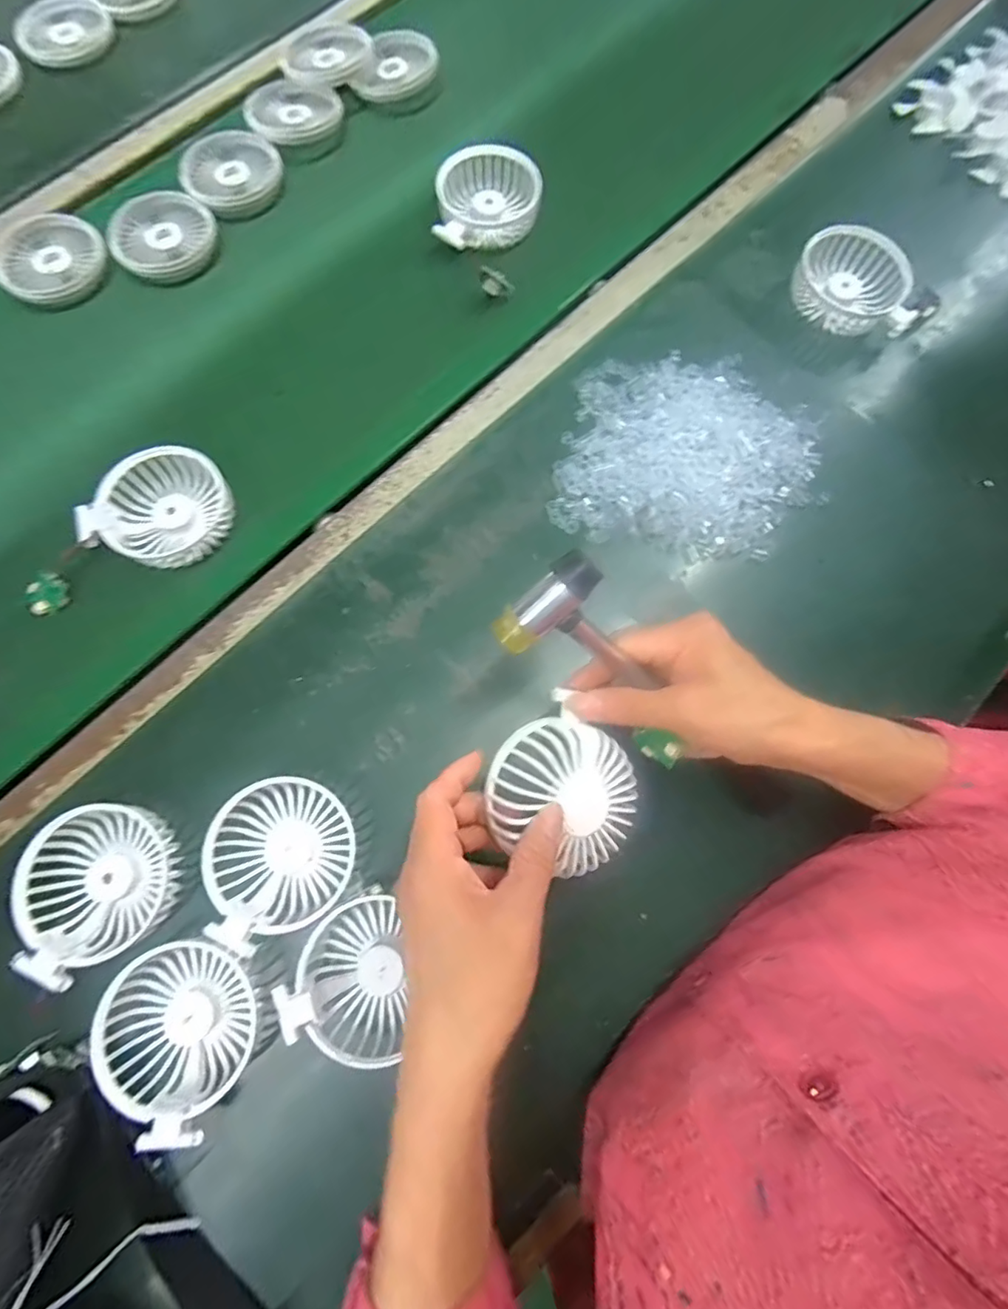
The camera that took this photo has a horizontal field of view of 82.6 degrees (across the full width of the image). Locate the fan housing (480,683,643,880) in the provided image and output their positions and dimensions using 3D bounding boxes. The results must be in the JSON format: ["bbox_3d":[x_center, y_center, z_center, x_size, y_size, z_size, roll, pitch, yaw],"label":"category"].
[{"bbox_3d":[0.034,0.078,0.320,0.084,0.035,0.081,42,79,8],"label":"fan housing"}]

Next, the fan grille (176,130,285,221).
[{"bbox_3d":[-0.248,-0.439,0.525,0.088,0.017,0.088,0,76,-1],"label":"fan grille"}]

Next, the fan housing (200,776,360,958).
[{"bbox_3d":[-0.140,0.127,0.365,0.082,0.032,0.093,-11,77,-4],"label":"fan housing"}]

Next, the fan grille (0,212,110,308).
[{"bbox_3d":[-0.397,-0.345,0.502,0.093,0.016,0.087,0,76,-1],"label":"fan grille"}]

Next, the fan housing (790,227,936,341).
[{"bbox_3d":[0.298,-0.310,0.488,0.086,0.031,0.107,-38,80,-10],"label":"fan housing"}]

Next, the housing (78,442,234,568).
[{"bbox_3d":[-0.257,-0.107,0.430,0.100,0.027,0.083,-44,81,-11],"label":"housing"}]

